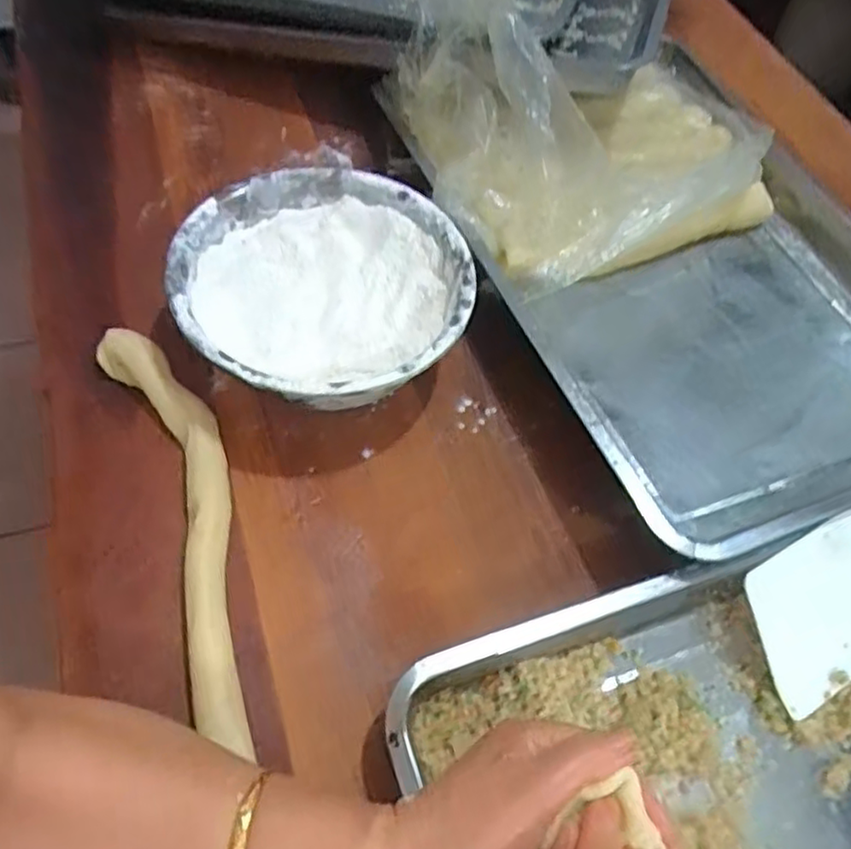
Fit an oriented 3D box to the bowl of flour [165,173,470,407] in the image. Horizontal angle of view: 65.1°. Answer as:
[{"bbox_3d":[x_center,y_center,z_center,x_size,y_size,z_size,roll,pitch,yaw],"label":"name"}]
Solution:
[{"bbox_3d":[-0.078,-0.101,0.536,0.217,0.079,0.222,4,58,-6],"label":"bowl of flour"}]

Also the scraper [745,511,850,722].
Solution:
[{"bbox_3d":[0.282,0.118,0.454,0.143,0.008,0.093,-26,84,-14],"label":"scraper"}]

